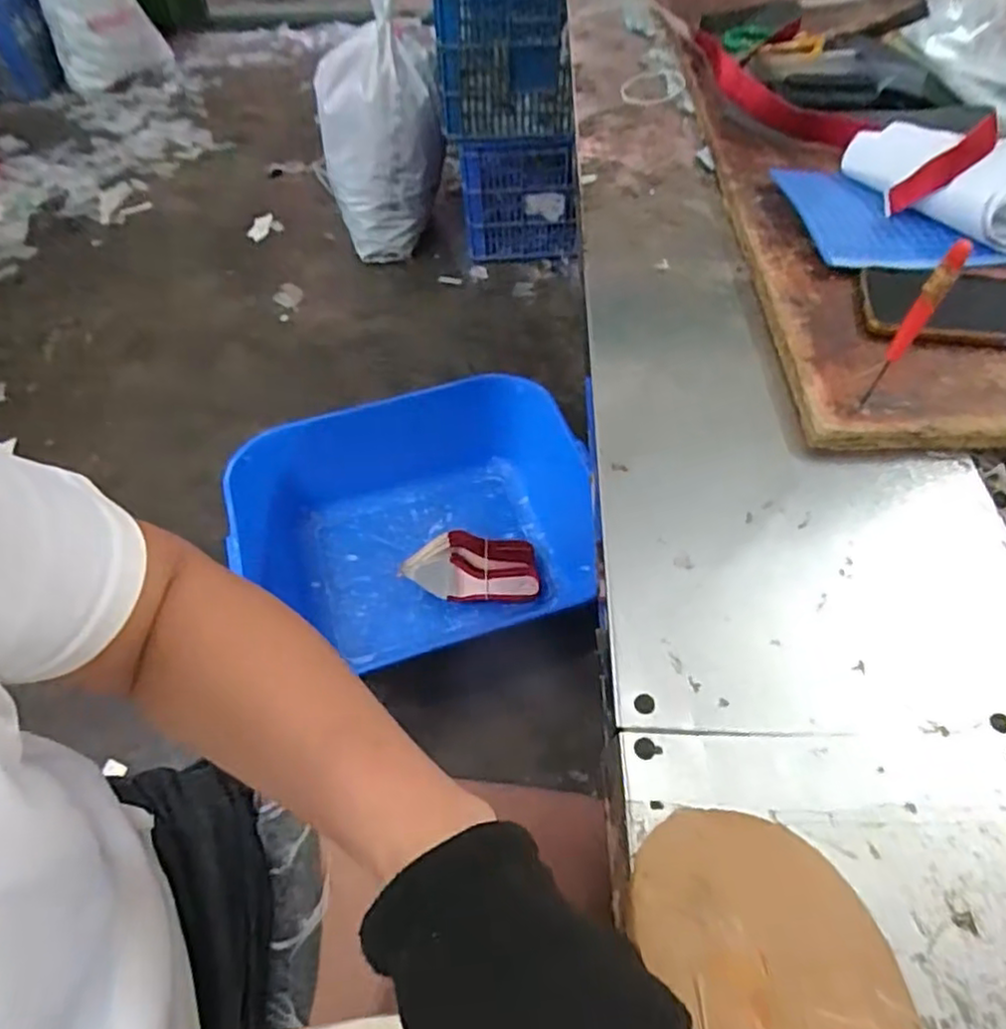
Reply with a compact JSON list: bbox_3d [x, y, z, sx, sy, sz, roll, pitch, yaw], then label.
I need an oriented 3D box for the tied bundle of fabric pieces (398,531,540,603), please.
[{"bbox_3d":[-0.055,0.089,1.189,0.229,0.091,0.114,-1,53,1],"label":"tied bundle of fabric pieces"}]

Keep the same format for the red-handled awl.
[{"bbox_3d":[0.232,-0.103,0.385,0.015,0.113,0.017,24,58,19],"label":"red-handled awl"}]

